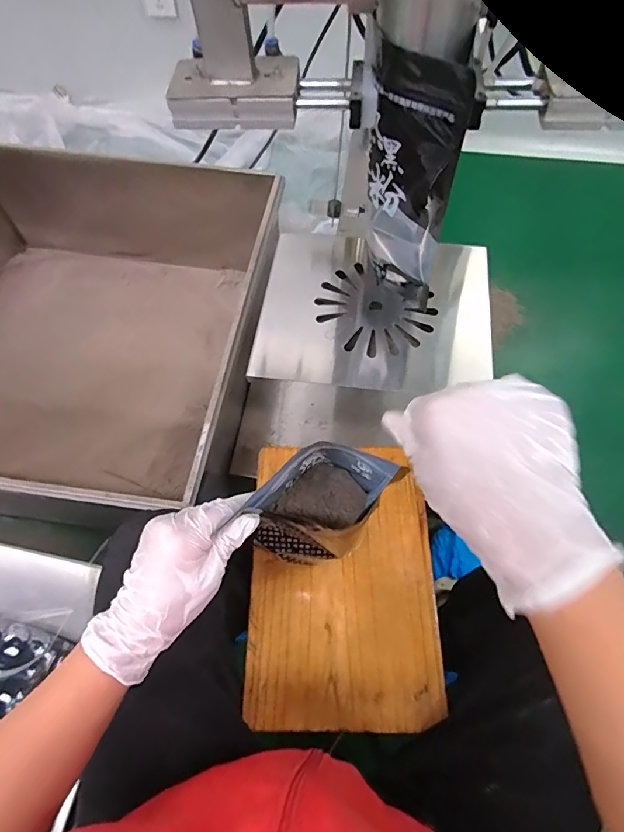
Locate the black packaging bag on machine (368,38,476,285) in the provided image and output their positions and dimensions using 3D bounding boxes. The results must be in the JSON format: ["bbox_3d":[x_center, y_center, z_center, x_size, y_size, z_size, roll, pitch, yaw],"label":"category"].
[{"bbox_3d":[0.090,-0.215,0.428,0.088,0.210,0.016,38,75,19],"label":"black packaging bag on machine"}]

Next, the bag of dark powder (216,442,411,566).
[{"bbox_3d":[0.004,0.074,0.389,0.115,0.110,0.070,-40,68,-18],"label":"bag of dark powder"}]

